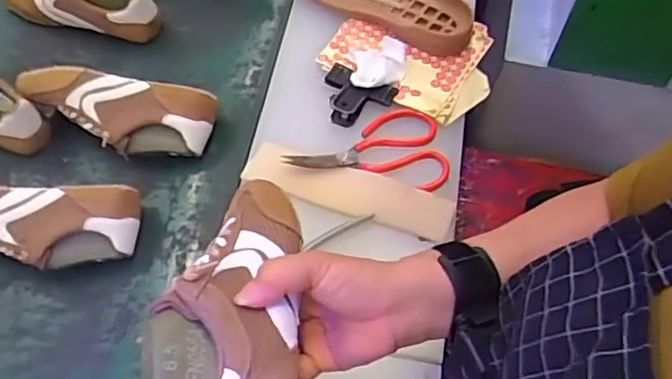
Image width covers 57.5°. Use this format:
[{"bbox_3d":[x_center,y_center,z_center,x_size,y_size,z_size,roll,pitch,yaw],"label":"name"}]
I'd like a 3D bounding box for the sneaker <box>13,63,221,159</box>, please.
[{"bbox_3d":[-0.270,-0.093,0.760,0.234,0.072,0.081,8,61,4],"label":"sneaker"}]

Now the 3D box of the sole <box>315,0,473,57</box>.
[{"bbox_3d":[0.062,-0.255,0.809,0.249,0.024,0.093,26,64,13],"label":"sole"}]

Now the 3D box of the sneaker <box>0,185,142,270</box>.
[{"bbox_3d":[-0.343,0.047,0.690,0.233,0.077,0.082,-3,61,-2],"label":"sneaker"}]

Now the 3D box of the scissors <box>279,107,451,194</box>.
[{"bbox_3d":[0.042,-0.057,0.712,0.179,0.014,0.104,10,62,5],"label":"scissors"}]

